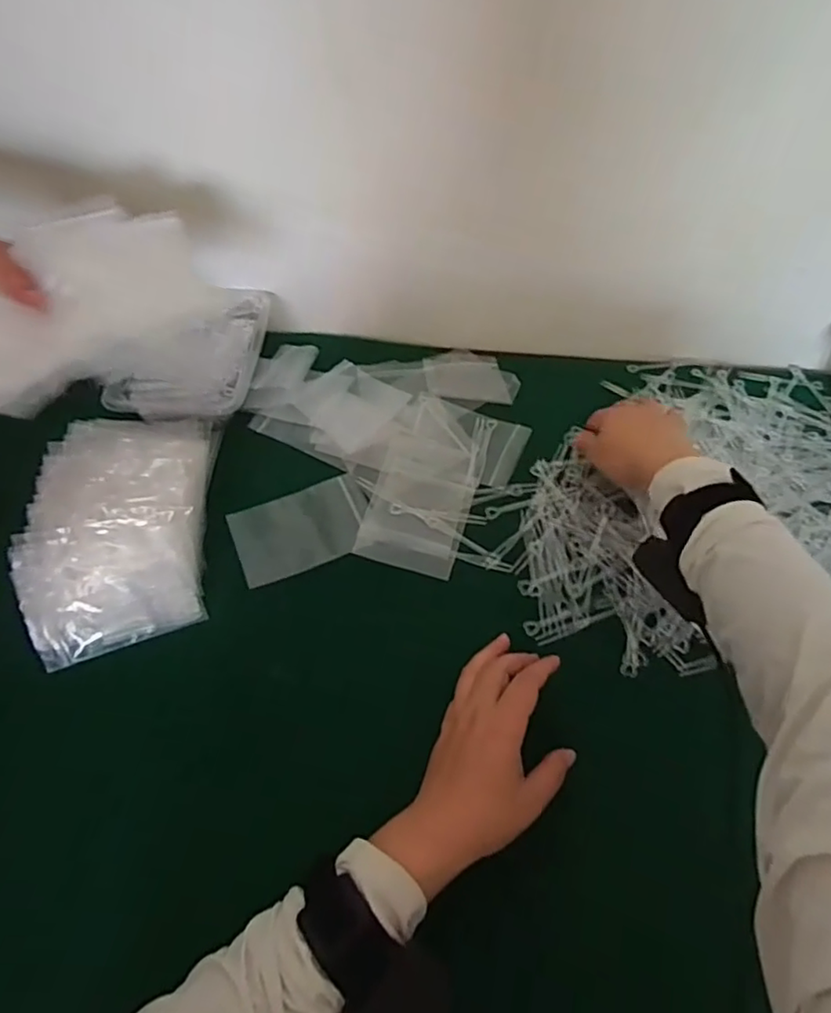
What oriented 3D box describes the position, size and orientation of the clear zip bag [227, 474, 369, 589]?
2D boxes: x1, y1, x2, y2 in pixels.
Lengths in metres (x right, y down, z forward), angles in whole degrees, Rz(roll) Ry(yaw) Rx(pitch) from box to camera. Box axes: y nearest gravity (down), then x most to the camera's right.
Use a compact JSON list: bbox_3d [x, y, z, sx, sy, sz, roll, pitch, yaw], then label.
[{"bbox_3d":[-0.099,0.018,0.543,0.116,0.007,0.081,-19,58,-14],"label":"clear zip bag"}]

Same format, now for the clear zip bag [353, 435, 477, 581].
[{"bbox_3d":[0.004,-0.004,0.561,0.087,0.009,0.142,14,54,5],"label":"clear zip bag"}]

